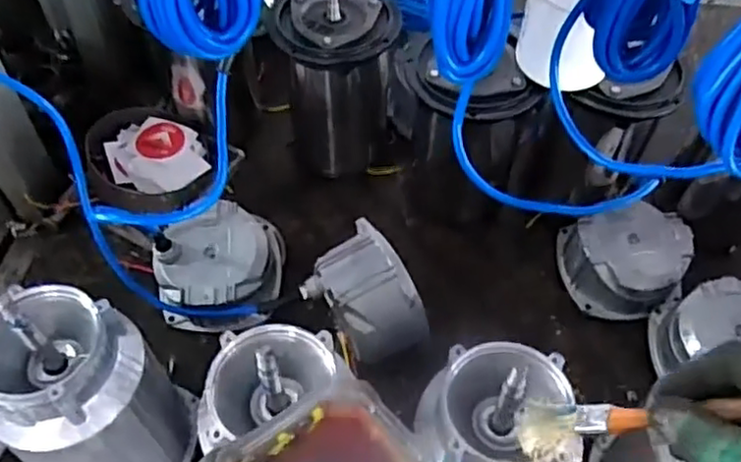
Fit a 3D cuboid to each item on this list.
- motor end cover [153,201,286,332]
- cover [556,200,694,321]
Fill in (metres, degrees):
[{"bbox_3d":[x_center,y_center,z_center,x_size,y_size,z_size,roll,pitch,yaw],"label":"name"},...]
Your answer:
[{"bbox_3d":[-0.158,0.036,0.704,0.115,0.084,0.122,5,54,1],"label":"motor end cover"},{"bbox_3d":[0.282,0.027,0.732,0.118,0.073,0.115,1,54,-2],"label":"cover"}]

